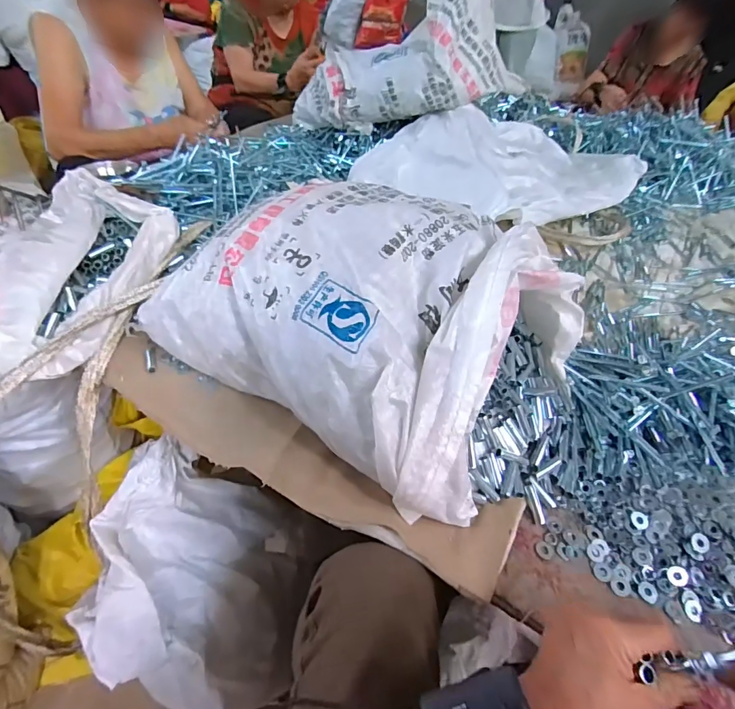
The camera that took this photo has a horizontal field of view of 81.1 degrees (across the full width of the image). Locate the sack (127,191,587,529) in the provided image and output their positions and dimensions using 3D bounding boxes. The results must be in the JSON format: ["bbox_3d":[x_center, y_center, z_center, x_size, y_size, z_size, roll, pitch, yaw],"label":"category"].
[{"bbox_3d":[-0.003,-0.070,0.554,0.480,0.186,0.331,30,48,22],"label":"sack"}]

